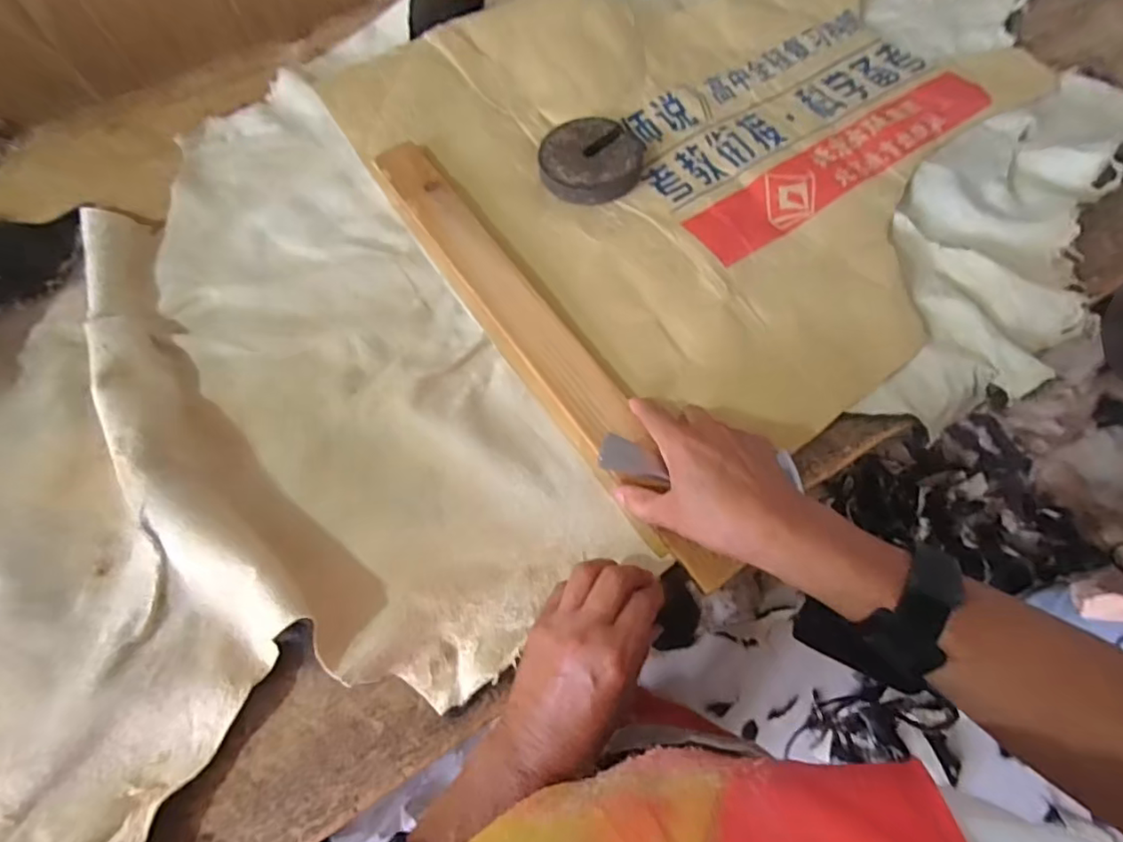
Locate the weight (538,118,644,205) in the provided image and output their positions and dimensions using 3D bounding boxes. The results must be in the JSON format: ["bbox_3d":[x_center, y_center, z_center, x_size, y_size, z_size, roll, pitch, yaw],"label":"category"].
[{"bbox_3d":[0.029,-0.252,0.539,0.094,0.015,0.098,-1,65,2],"label":"weight"}]

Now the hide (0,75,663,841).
[{"bbox_3d":[-0.308,0.021,0.408,0.525,0.051,0.603,-32,68,-12],"label":"hide"}]

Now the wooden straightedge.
[{"bbox_3d":[-0.024,-0.073,0.450,0.056,0.019,0.467,-31,70,-12],"label":"wooden straightedge"}]

